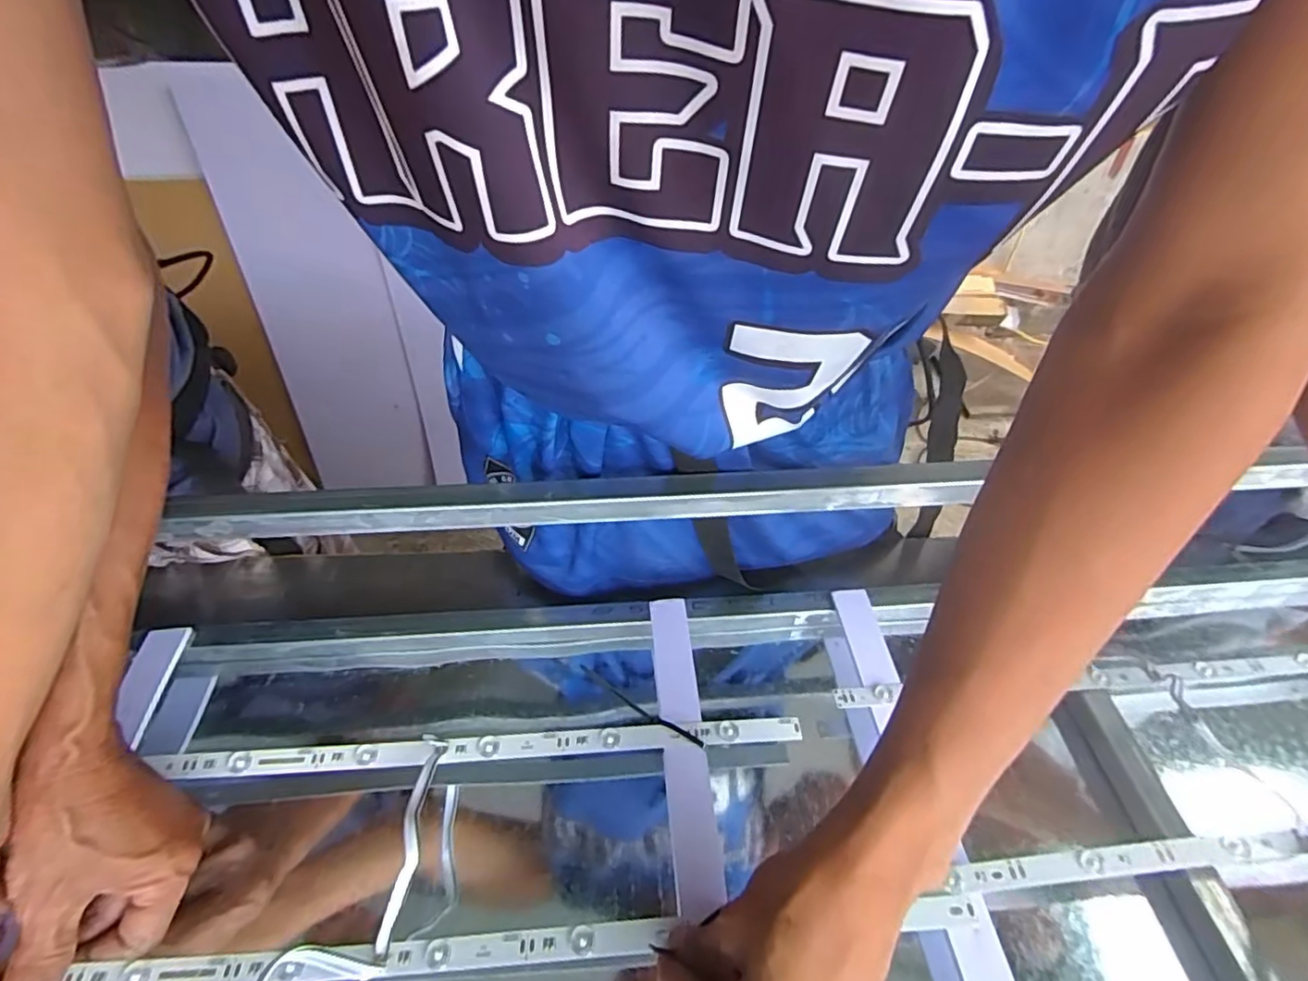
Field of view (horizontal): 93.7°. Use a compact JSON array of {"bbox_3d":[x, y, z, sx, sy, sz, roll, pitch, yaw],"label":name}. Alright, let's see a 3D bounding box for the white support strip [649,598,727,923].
[{"bbox_3d":[0.018,0.157,0.404,0.027,0.005,0.200,-2,45,-4],"label":"white support strip"}]

